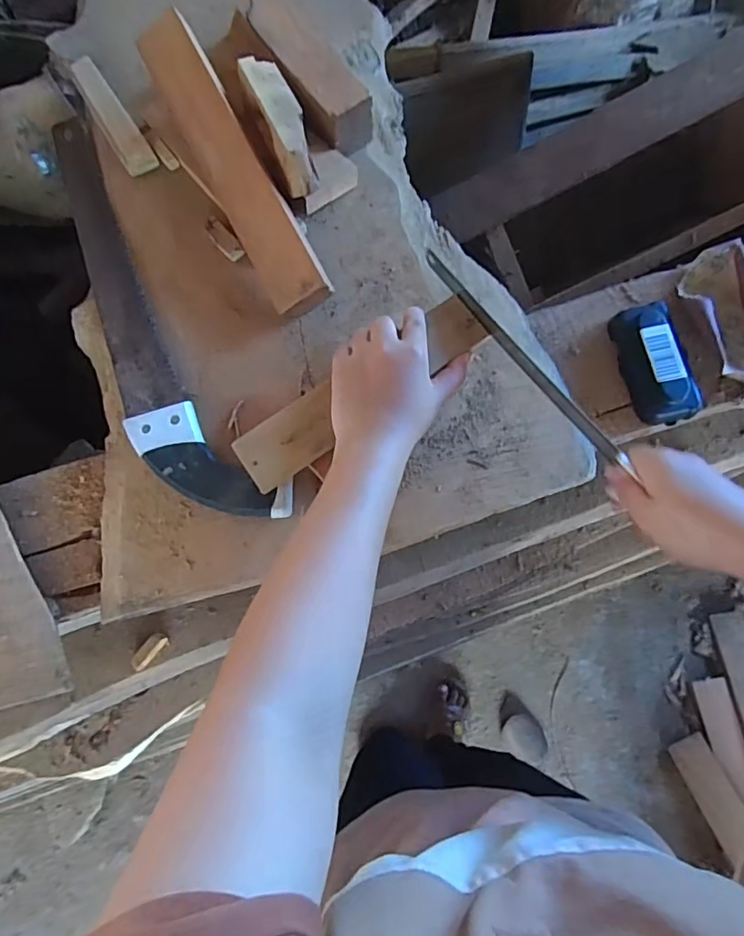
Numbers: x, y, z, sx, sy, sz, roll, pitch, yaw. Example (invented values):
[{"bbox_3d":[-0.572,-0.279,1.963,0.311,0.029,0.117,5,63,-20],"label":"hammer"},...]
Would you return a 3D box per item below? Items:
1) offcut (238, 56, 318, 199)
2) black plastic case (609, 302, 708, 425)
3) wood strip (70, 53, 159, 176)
[{"bbox_3d":[-0.085,-0.320,0.502,0.038,0.042,0.138,-22,74,-4],"label":"offcut"},{"bbox_3d":[0.249,-0.092,0.478,0.049,0.026,0.105,-15,74,-2],"label":"black plastic case"},{"bbox_3d":[-0.274,-0.370,0.574,0.032,0.018,0.155,-32,75,-7],"label":"wood strip"}]

